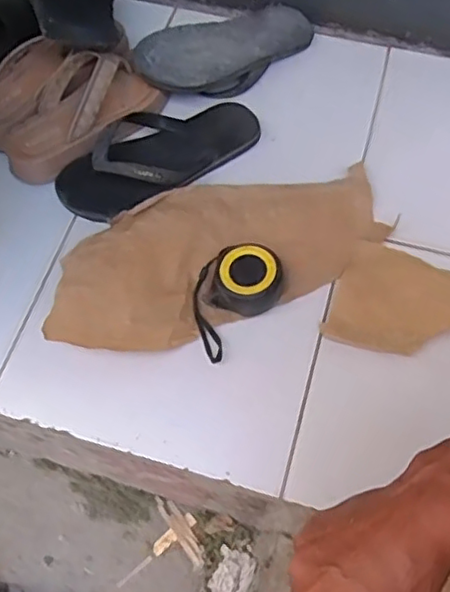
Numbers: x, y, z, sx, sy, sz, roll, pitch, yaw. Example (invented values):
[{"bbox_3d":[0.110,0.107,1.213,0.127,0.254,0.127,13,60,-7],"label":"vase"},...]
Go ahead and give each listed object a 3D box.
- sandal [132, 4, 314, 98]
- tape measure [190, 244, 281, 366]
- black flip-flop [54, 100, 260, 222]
[{"bbox_3d":[0.008,-0.308,0.783,0.242,0.060,0.095,-25,67,-10],"label":"sandal"},{"bbox_3d":[0.003,-0.006,0.636,0.080,0.033,0.117,39,69,19],"label":"tape measure"},{"bbox_3d":[-0.075,-0.168,0.719,0.249,0.047,0.108,-26,67,-10],"label":"black flip-flop"}]

